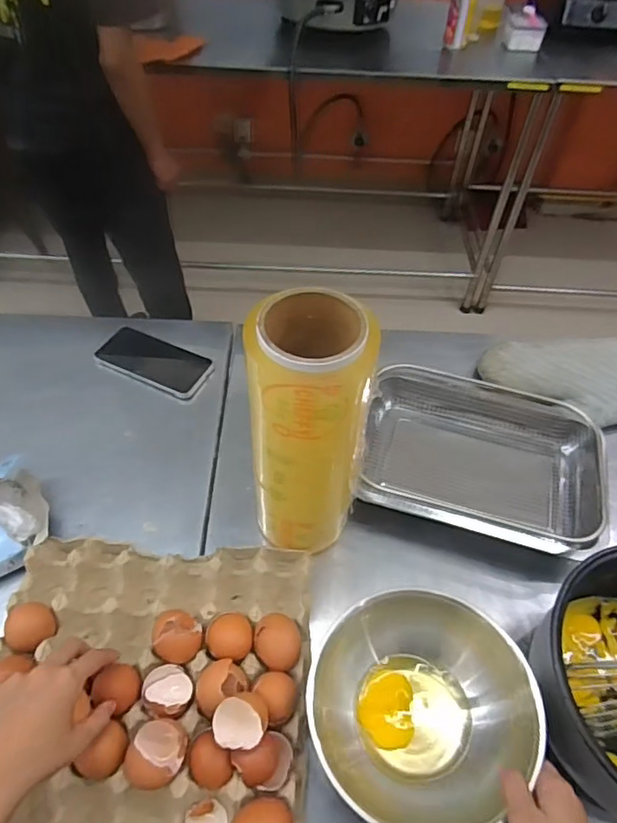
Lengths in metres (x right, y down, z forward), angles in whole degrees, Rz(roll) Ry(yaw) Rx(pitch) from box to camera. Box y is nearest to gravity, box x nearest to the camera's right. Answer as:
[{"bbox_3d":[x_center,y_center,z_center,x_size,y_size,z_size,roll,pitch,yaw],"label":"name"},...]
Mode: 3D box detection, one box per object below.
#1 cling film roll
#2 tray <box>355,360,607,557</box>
[{"bbox_3d":[0.001,0.028,0.539,0.099,0.290,0.091,0,51,-1],"label":"cling film roll"},{"bbox_3d":[0.218,0.066,0.723,0.296,0.088,0.227,14,52,10],"label":"tray"}]

